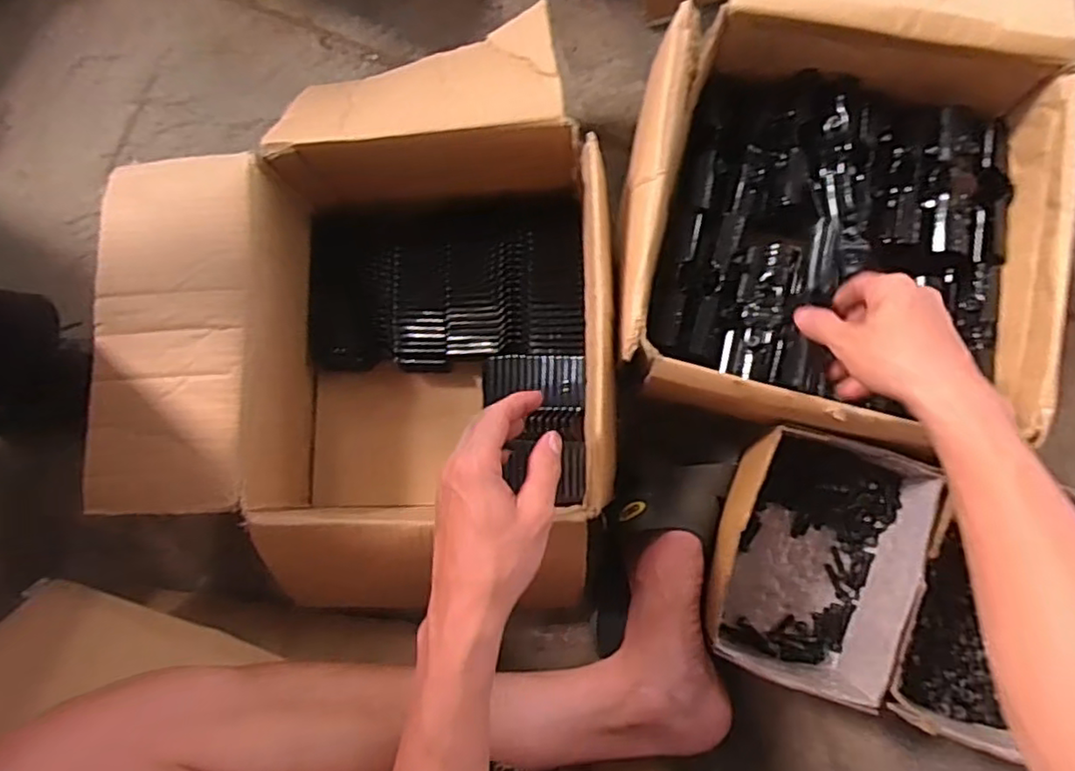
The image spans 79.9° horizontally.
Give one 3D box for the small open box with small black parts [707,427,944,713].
[{"bbox_3d":[0.229,0.145,0.547,0.142,0.089,0.195,19,86,8],"label":"small open box with small black parts"}]

